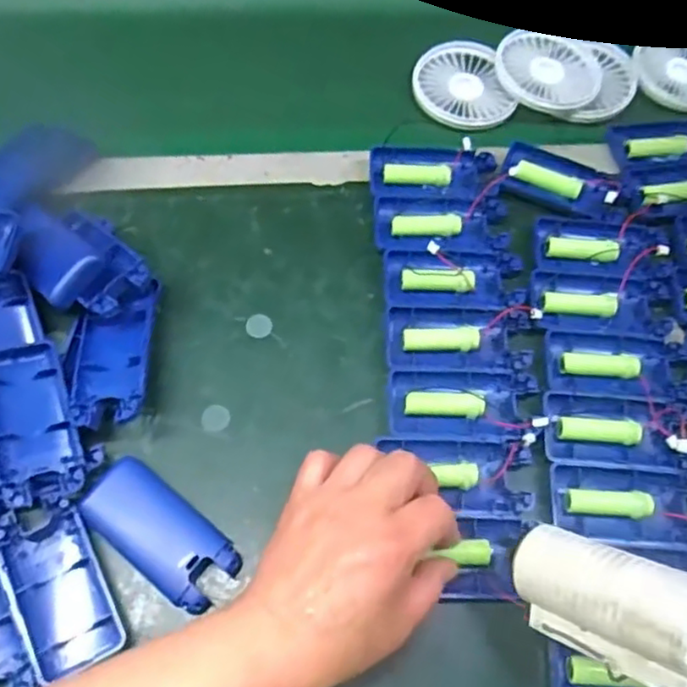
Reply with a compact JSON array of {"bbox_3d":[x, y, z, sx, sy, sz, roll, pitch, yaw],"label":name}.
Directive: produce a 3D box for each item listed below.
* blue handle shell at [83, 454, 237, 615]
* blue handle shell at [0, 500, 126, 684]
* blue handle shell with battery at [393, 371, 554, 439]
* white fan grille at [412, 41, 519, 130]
[{"bbox_3d":[-0.103,0.107,0.372,0.091,0.014,0.043,37,69,14],"label":"blue handle shell"},{"bbox_3d":[-0.157,0.133,0.362,0.045,0.019,0.088,-25,69,-13],"label":"blue handle shell"},{"bbox_3d":[0.076,0.039,0.416,0.093,0.014,0.045,2,65,-2],"label":"blue handle shell with battery"},{"bbox_3d":[0.097,-0.216,0.550,0.074,0.018,0.084,-15,67,-9],"label":"white fan grille"}]

